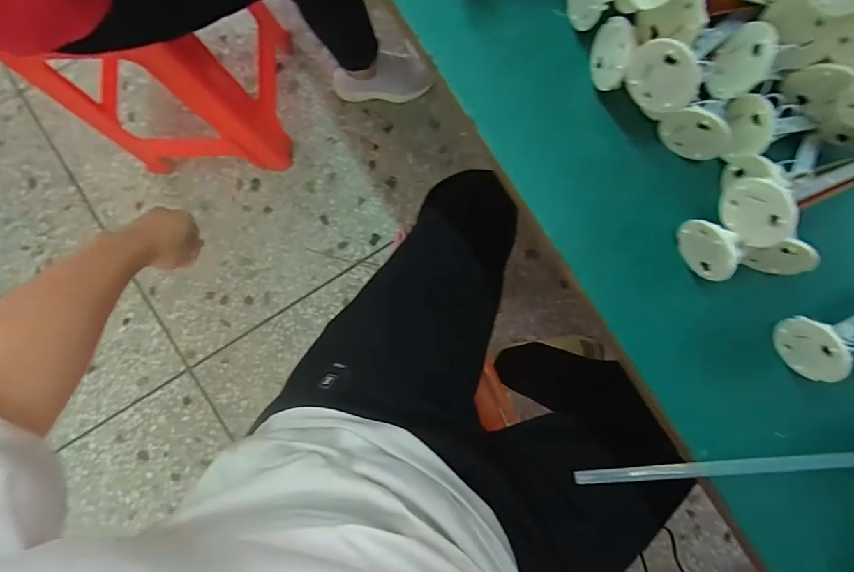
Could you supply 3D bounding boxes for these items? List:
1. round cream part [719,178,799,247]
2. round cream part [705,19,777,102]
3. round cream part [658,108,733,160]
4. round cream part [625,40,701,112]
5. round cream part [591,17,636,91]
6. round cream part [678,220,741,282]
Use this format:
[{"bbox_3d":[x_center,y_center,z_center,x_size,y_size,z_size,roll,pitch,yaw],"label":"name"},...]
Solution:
[{"bbox_3d":[0.182,-0.041,0.228,0.008,0.039,0.038,-18,87,0],"label":"round cream part"},{"bbox_3d":[0.182,-0.130,0.240,0.006,0.038,0.034,-5,75,-25],"label":"round cream part"},{"bbox_3d":[0.163,-0.092,0.251,0.039,0.036,0.008,37,88,2],"label":"round cream part"},{"bbox_3d":[0.129,-0.115,0.227,0.004,0.040,0.038,-34,105,-15],"label":"round cream part"},{"bbox_3d":[0.113,-0.143,0.253,0.010,0.037,0.038,-1,87,0],"label":"round cream part"},{"bbox_3d":[0.172,-0.024,0.247,0.017,0.036,0.038,-23,87,-1],"label":"round cream part"}]

